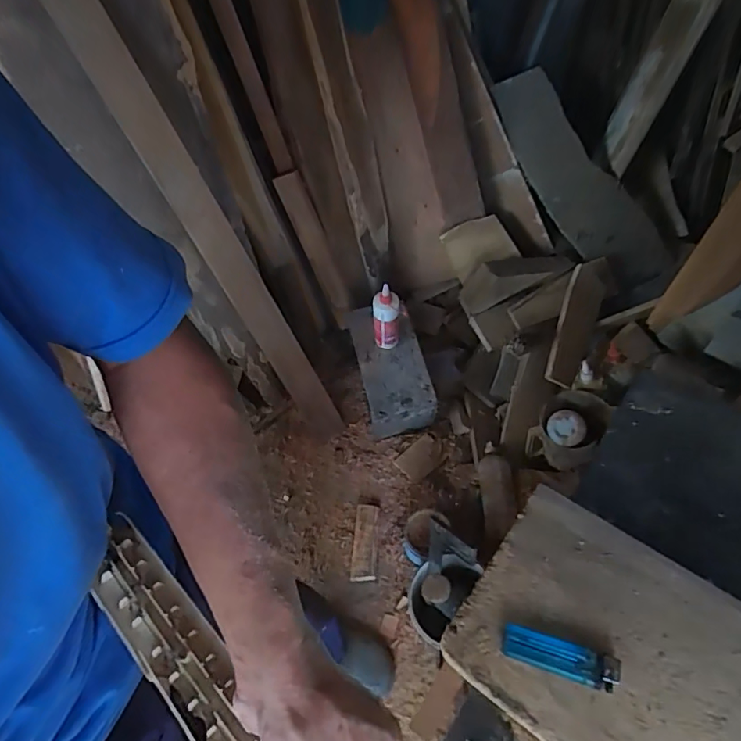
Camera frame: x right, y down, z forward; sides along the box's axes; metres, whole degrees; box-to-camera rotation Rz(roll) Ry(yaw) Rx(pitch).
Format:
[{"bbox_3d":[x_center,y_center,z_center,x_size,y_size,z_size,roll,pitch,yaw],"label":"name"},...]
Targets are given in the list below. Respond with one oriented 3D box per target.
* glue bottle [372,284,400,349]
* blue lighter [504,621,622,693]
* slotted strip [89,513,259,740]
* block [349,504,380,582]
[{"bbox_3d":[0.041,-0.138,1.321,0.067,0.278,0.060,-2,55,3],"label":"glue bottle"},{"bbox_3d":[0.138,0.210,0.366,0.078,0.013,0.024,14,58,13],"label":"blue lighter"},{"bbox_3d":[-0.116,0.198,0.320,0.045,0.010,0.244,-37,64,-19],"label":"slotted strip"},{"bbox_3d":[-0.014,0.433,1.268,0.059,0.037,0.183,1,56,5],"label":"block"}]

